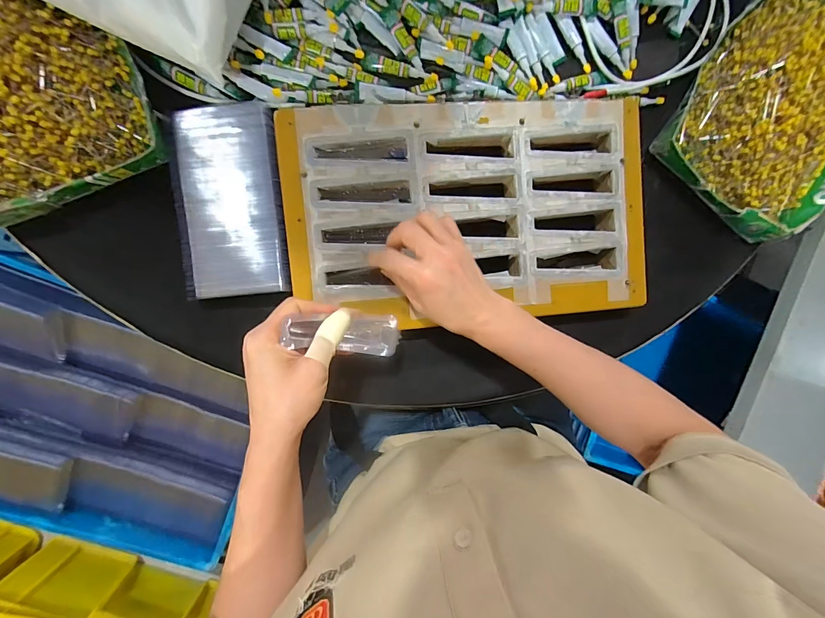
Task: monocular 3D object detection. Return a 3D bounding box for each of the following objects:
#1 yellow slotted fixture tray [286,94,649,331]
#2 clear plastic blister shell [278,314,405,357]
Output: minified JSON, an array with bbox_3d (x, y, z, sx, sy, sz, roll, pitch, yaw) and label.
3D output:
[{"bbox_3d":[0.065,-0.102,0.398,0.381,0.049,0.224,-5,90,-6],"label":"yellow slotted fixture tray"},{"bbox_3d":[-0.057,0.020,0.309,0.102,0.017,0.035,6,88,-37],"label":"clear plastic blister shell"}]

